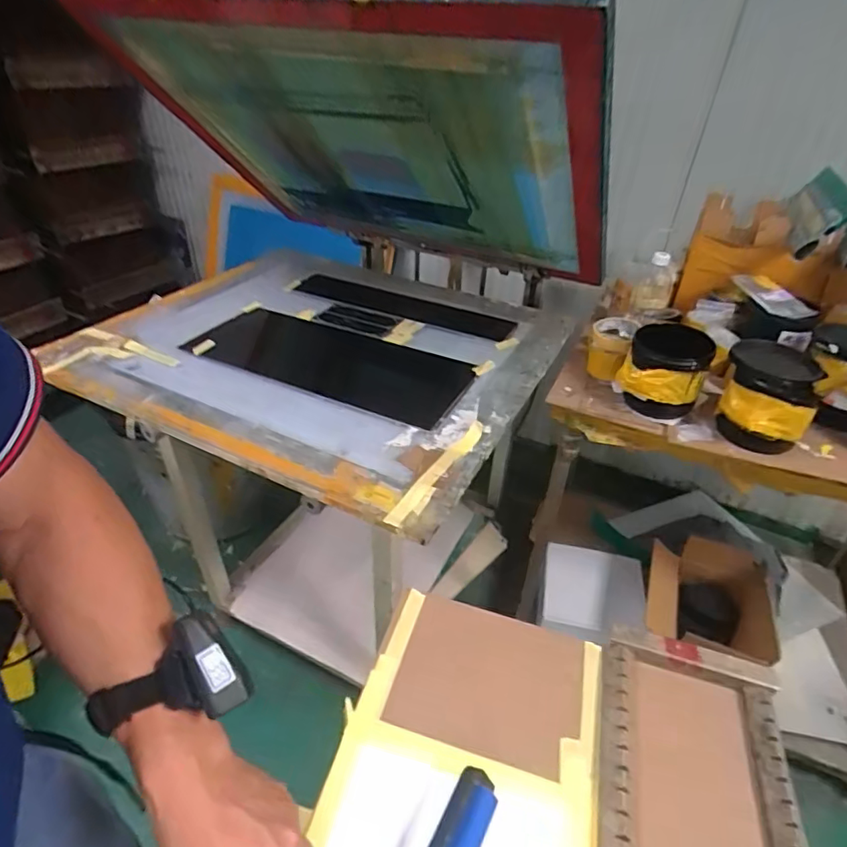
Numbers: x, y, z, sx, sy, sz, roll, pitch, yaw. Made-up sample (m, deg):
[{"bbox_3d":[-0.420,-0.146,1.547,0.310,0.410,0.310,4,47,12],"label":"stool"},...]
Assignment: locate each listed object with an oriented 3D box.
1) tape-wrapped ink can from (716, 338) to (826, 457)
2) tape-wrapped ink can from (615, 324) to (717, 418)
[{"bbox_3d":[0.533,-0.034,0.825,0.133,0.134,0.132,1,37,-1],"label":"tape-wrapped ink can"},{"bbox_3d":[0.397,-0.085,0.877,0.128,0.124,0.107,19,40,21],"label":"tape-wrapped ink can"}]

